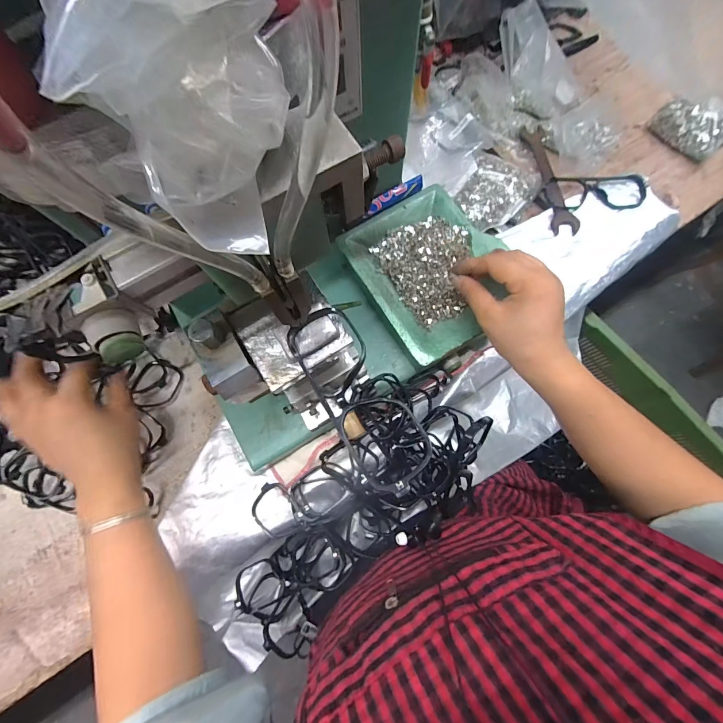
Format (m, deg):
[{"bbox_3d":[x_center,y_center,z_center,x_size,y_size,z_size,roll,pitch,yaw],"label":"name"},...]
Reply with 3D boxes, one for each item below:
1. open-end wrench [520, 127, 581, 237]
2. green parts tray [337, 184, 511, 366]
[{"bbox_3d":[0.310,-0.306,0.553,0.047,0.011,0.212,-8,77,0],"label":"open-end wrench"},{"bbox_3d":[0.086,-0.115,0.415,0.172,0.025,0.196,-32,80,-7],"label":"green parts tray"}]

